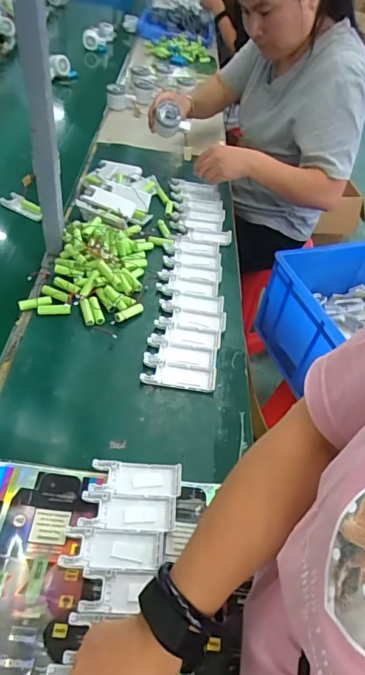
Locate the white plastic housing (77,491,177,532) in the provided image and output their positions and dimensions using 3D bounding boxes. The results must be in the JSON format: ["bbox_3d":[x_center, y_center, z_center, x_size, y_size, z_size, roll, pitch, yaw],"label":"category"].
[{"bbox_3d":[-0.060,0.194,0.482,0.104,0.007,0.039,4,47,-3],"label":"white plastic housing"}]

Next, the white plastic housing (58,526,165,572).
[{"bbox_3d":[-0.073,0.223,0.455,0.104,0.009,0.040,5,47,-3],"label":"white plastic housing"}]

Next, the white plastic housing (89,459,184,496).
[{"bbox_3d":[-0.054,0.166,0.508,0.103,0.011,0.038,4,47,-3],"label":"white plastic housing"}]

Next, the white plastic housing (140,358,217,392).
[{"bbox_3d":[-0.005,0.052,0.620,0.103,0.013,0.042,9,47,1],"label":"white plastic housing"}]

